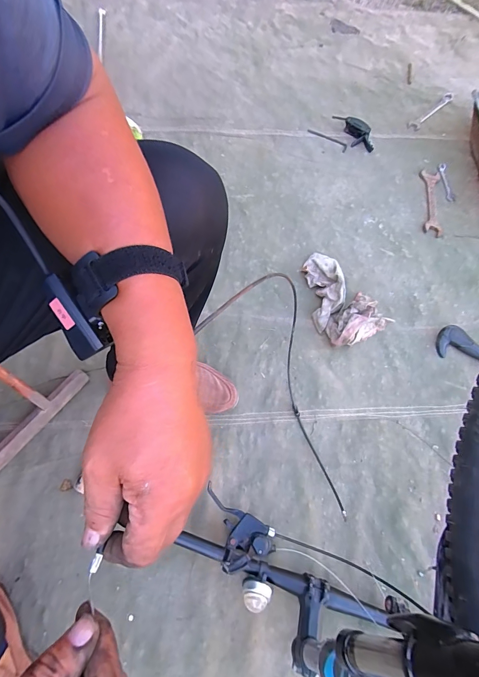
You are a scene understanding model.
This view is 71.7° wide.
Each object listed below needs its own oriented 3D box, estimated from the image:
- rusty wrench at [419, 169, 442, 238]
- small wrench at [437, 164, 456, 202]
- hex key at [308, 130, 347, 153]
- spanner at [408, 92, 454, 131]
[{"bbox_3d":[0.537,-0.382,0.930,0.052,0.010,0.222,8,66,0],"label":"rusty wrench"},{"bbox_3d":[0.606,-0.458,0.972,0.024,0.012,0.141,-4,66,-5],"label":"small wrench"},{"bbox_3d":[0.275,-0.622,1.038,0.141,0.009,0.025,34,68,11],"label":"hex key"},{"bbox_3d":[0.635,-0.747,1.092,0.238,0.010,0.038,-38,73,-18],"label":"spanner"}]

